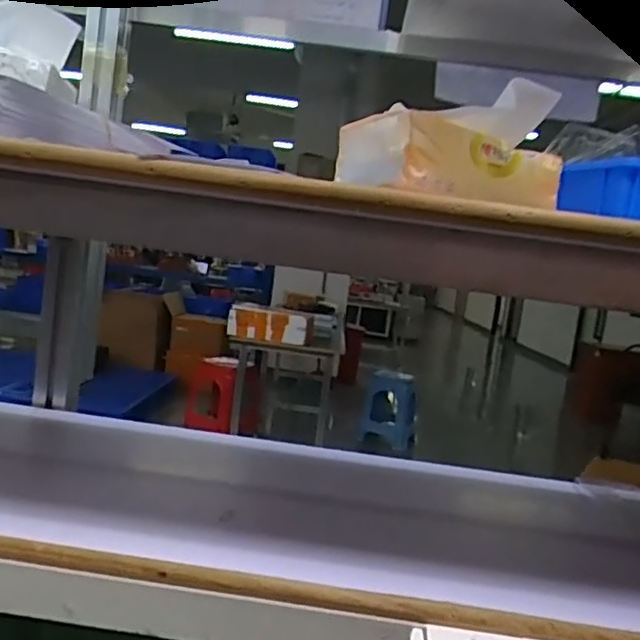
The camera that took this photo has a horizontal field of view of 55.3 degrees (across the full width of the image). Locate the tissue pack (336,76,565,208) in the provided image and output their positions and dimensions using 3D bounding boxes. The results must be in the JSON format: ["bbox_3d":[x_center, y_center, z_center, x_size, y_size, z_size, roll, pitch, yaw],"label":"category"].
[{"bbox_3d":[0.094,-0.123,0.432,0.142,0.081,0.085,5,6,-25],"label":"tissue pack"}]

